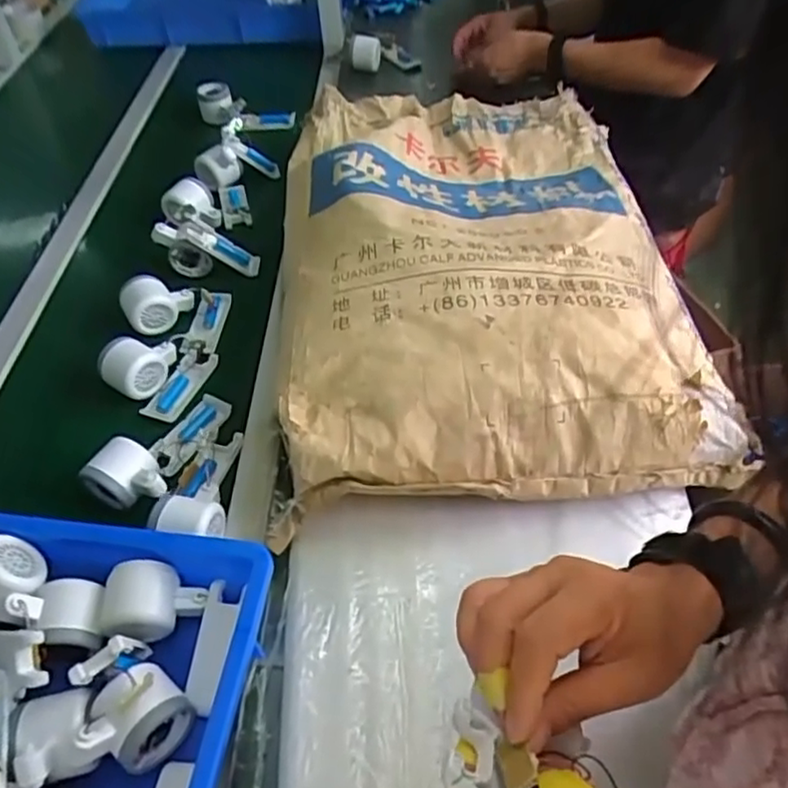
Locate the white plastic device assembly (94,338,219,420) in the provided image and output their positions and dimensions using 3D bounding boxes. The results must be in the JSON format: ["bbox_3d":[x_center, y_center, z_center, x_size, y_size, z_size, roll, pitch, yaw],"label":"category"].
[{"bbox_3d":[-0.278,-0.033,0.742,0.111,0.042,0.102,12,51,15],"label":"white plastic device assembly"}]

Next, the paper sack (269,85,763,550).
[{"bbox_3d":[0.099,-0.198,0.818,0.455,0.126,0.724,-5,49,0],"label":"paper sack"}]

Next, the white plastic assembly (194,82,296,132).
[{"bbox_3d":[-0.272,-0.512,1.166,0.189,0.061,0.058,11,51,14],"label":"white plastic assembly"}]

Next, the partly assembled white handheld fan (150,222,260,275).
[{"bbox_3d":[-0.252,-0.190,0.873,0.139,0.074,0.027,13,47,-15],"label":"partly assembled white handheld fan"}]

